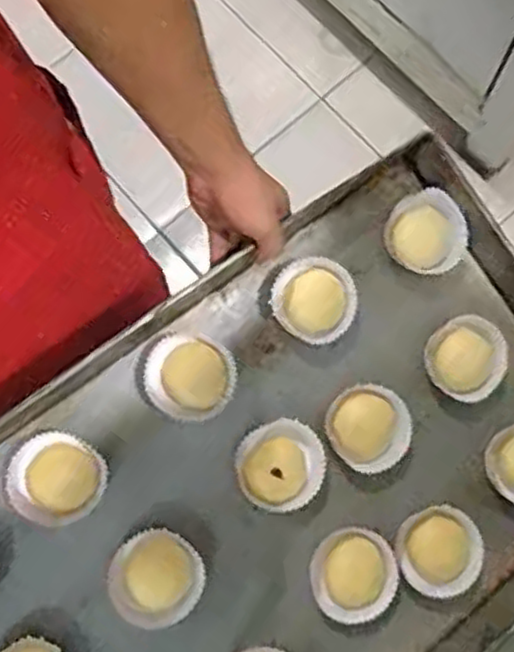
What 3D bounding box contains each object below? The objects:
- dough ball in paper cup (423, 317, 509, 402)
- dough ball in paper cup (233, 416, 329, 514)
[{"bbox_3d":[0.209,0.034,0.737,0.075,0.047,0.077,0,77,0],"label":"dough ball in paper cup"},{"bbox_3d":[0.023,0.131,0.686,0.080,0.030,0.084,0,77,0],"label":"dough ball in paper cup"}]

